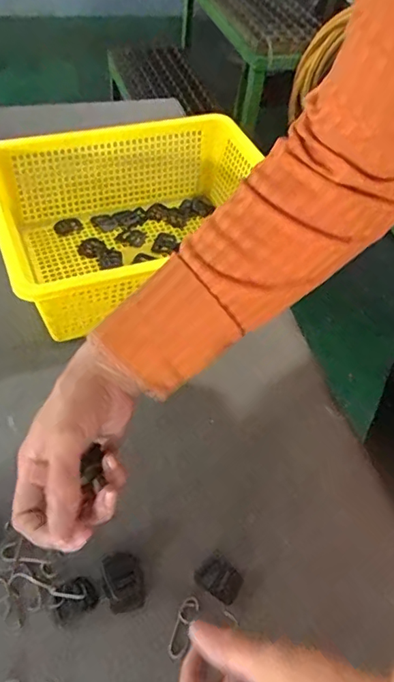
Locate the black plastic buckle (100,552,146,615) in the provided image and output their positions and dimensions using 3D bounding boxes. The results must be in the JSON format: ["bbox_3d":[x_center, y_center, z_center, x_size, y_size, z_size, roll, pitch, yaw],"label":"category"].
[{"bbox_3d":[-0.054,0.176,0.388,0.029,0.004,0.040,-13,53,-17],"label":"black plastic buckle"}]

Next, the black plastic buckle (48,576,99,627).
[{"bbox_3d":[-0.088,0.184,0.377,0.031,0.004,0.026,-26,58,-25],"label":"black plastic buckle"}]

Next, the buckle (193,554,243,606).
[{"bbox_3d":[0.017,0.179,0.398,0.034,0.004,0.028,39,57,24],"label":"buckle"}]

